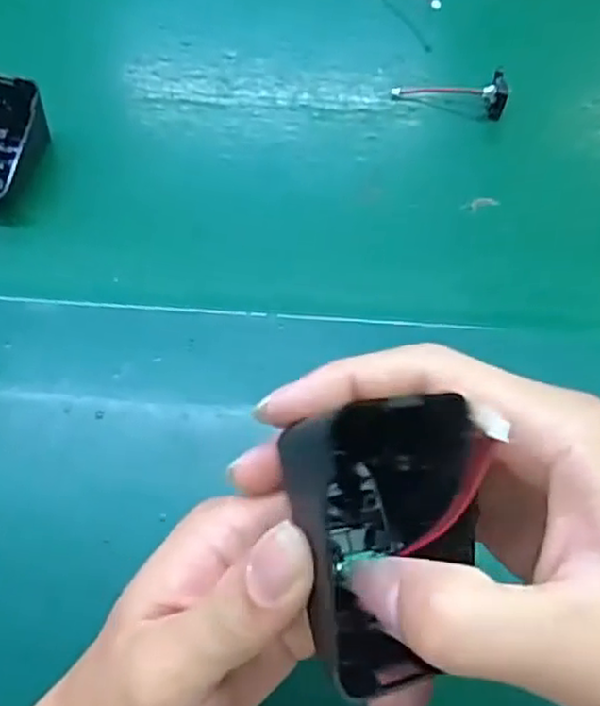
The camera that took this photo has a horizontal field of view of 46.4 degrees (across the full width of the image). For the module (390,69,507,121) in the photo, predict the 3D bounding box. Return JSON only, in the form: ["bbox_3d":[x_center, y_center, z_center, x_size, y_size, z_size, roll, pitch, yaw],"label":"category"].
[{"bbox_3d":[0.090,-0.158,0.416,0.067,0.018,0.018,11,67,4],"label":"module"}]

